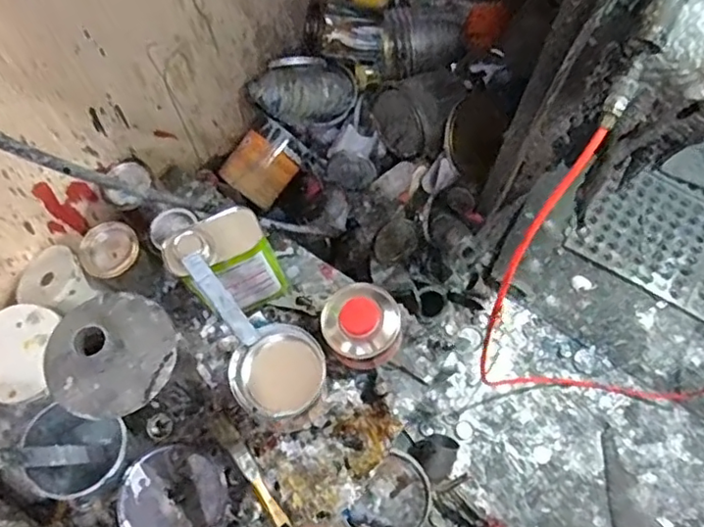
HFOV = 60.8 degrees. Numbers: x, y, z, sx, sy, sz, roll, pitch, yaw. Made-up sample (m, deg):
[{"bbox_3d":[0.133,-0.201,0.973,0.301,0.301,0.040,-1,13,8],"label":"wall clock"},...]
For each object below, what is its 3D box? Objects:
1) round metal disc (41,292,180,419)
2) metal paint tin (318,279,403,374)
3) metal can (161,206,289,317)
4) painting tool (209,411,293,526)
[{"bbox_3d":[-0.217,0.075,0.525,0.116,0.058,0.111,38,73,14],"label":"round metal disc"},{"bbox_3d":[0.013,0.082,0.797,0.098,0.080,0.102,0,68,1],"label":"metal paint tin"},{"bbox_3d":[-0.153,0.005,0.762,0.120,0.189,0.064,-24,70,-9],"label":"metal can"},{"bbox_3d":[-0.127,0.266,0.760,0.024,0.020,0.175,-34,71,-12],"label":"painting tool"}]

